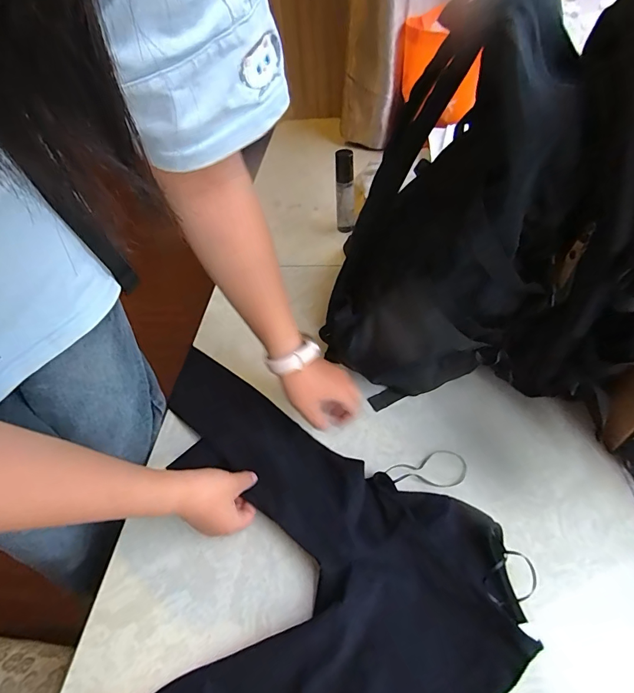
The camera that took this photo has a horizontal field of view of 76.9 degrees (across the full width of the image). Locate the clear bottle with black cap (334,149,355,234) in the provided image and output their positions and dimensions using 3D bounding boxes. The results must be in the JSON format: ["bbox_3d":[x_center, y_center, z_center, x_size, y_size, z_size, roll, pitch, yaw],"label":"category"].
[{"bbox_3d":[0.059,-0.310,0.826,0.039,0.168,0.038,-3,48,4],"label":"clear bottle with black cap"}]

